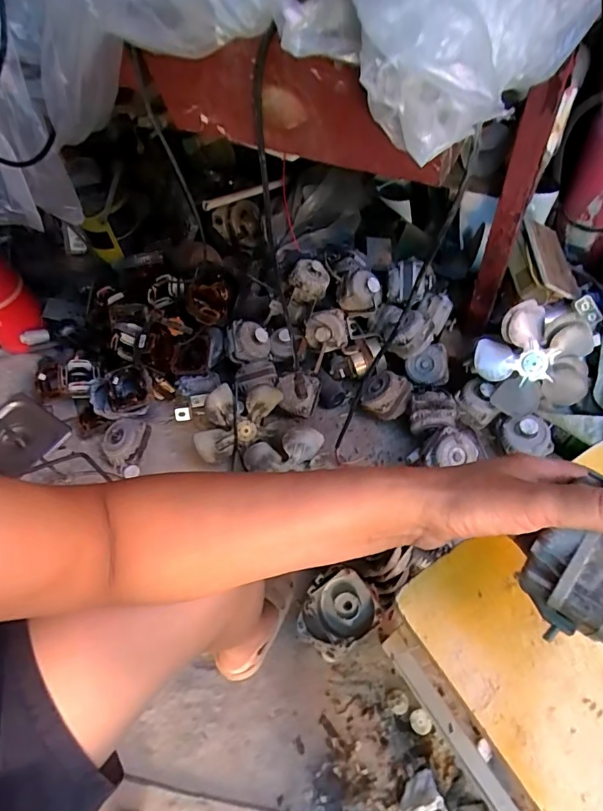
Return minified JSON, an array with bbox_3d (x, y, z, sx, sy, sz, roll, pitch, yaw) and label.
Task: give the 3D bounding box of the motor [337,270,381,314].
[{"bbox_3d":[0.119,-0.235,0.981,0.090,0.067,0.077,-4,56,2],"label":"motor"}]

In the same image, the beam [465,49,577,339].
[{"bbox_3d":[0.334,-0.288,0.777,0.049,0.460,0.048,26,62,21],"label":"beam"}]

